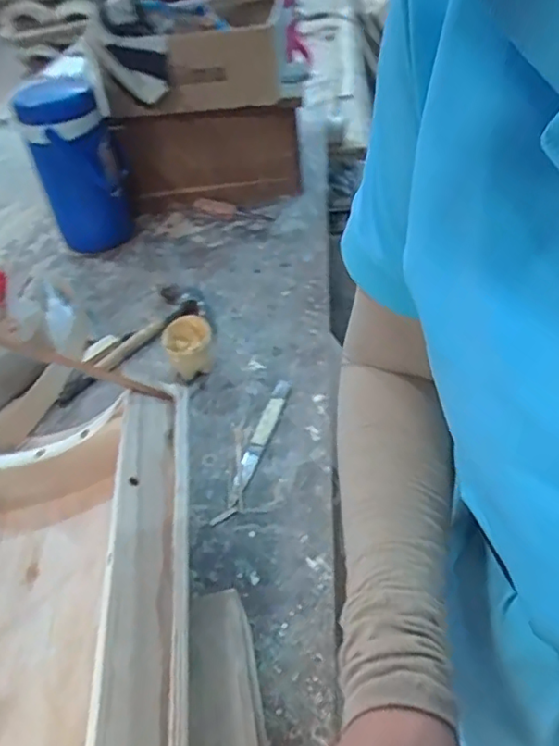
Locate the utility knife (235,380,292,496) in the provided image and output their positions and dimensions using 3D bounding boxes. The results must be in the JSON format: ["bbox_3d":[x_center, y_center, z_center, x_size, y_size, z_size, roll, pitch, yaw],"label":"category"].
[{"bbox_3d":[-0.018,0.062,0.623,0.018,0.006,0.156,9,44,18],"label":"utility knife"}]

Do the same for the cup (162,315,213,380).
[{"bbox_3d":[-0.107,-0.029,0.699,0.052,0.058,0.063,-11,41,-4],"label":"cup"}]

